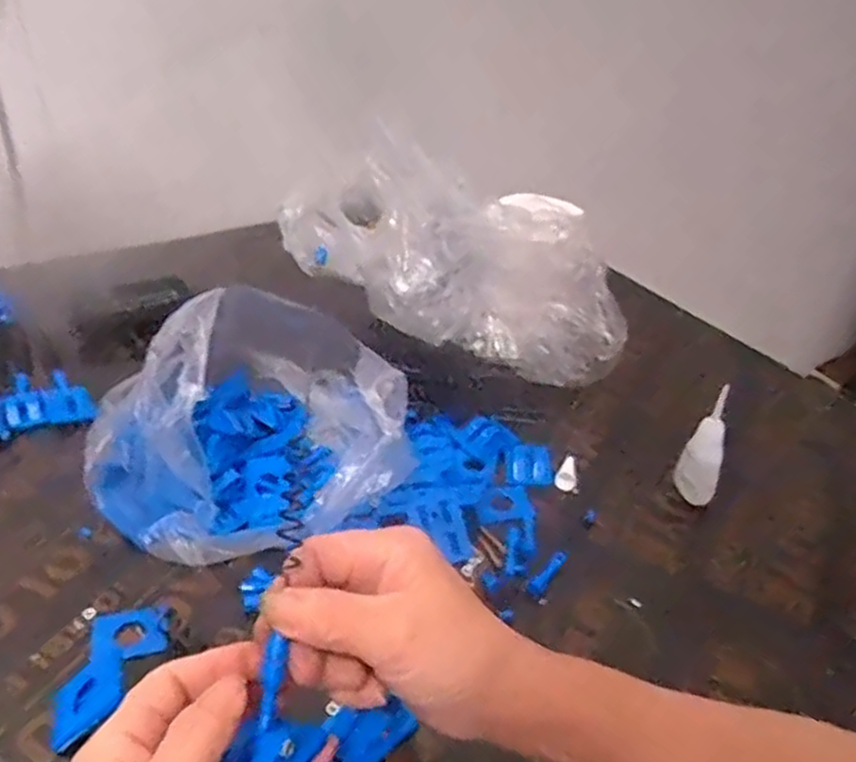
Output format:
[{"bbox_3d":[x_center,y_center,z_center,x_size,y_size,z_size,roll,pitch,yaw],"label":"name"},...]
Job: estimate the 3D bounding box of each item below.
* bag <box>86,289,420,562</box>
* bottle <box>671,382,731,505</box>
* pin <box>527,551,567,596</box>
[{"bbox_3d":[-0.110,0.021,0.493,0.200,0.130,0.180,23,40,25],"label":"bag"},{"bbox_3d":[0.198,0.050,0.529,0.029,0.088,0.030,18,38,19],"label":"bottle"},{"bbox_3d":[0.078,0.124,0.477,0.011,0.006,0.039,29,42,31],"label":"pin"}]

